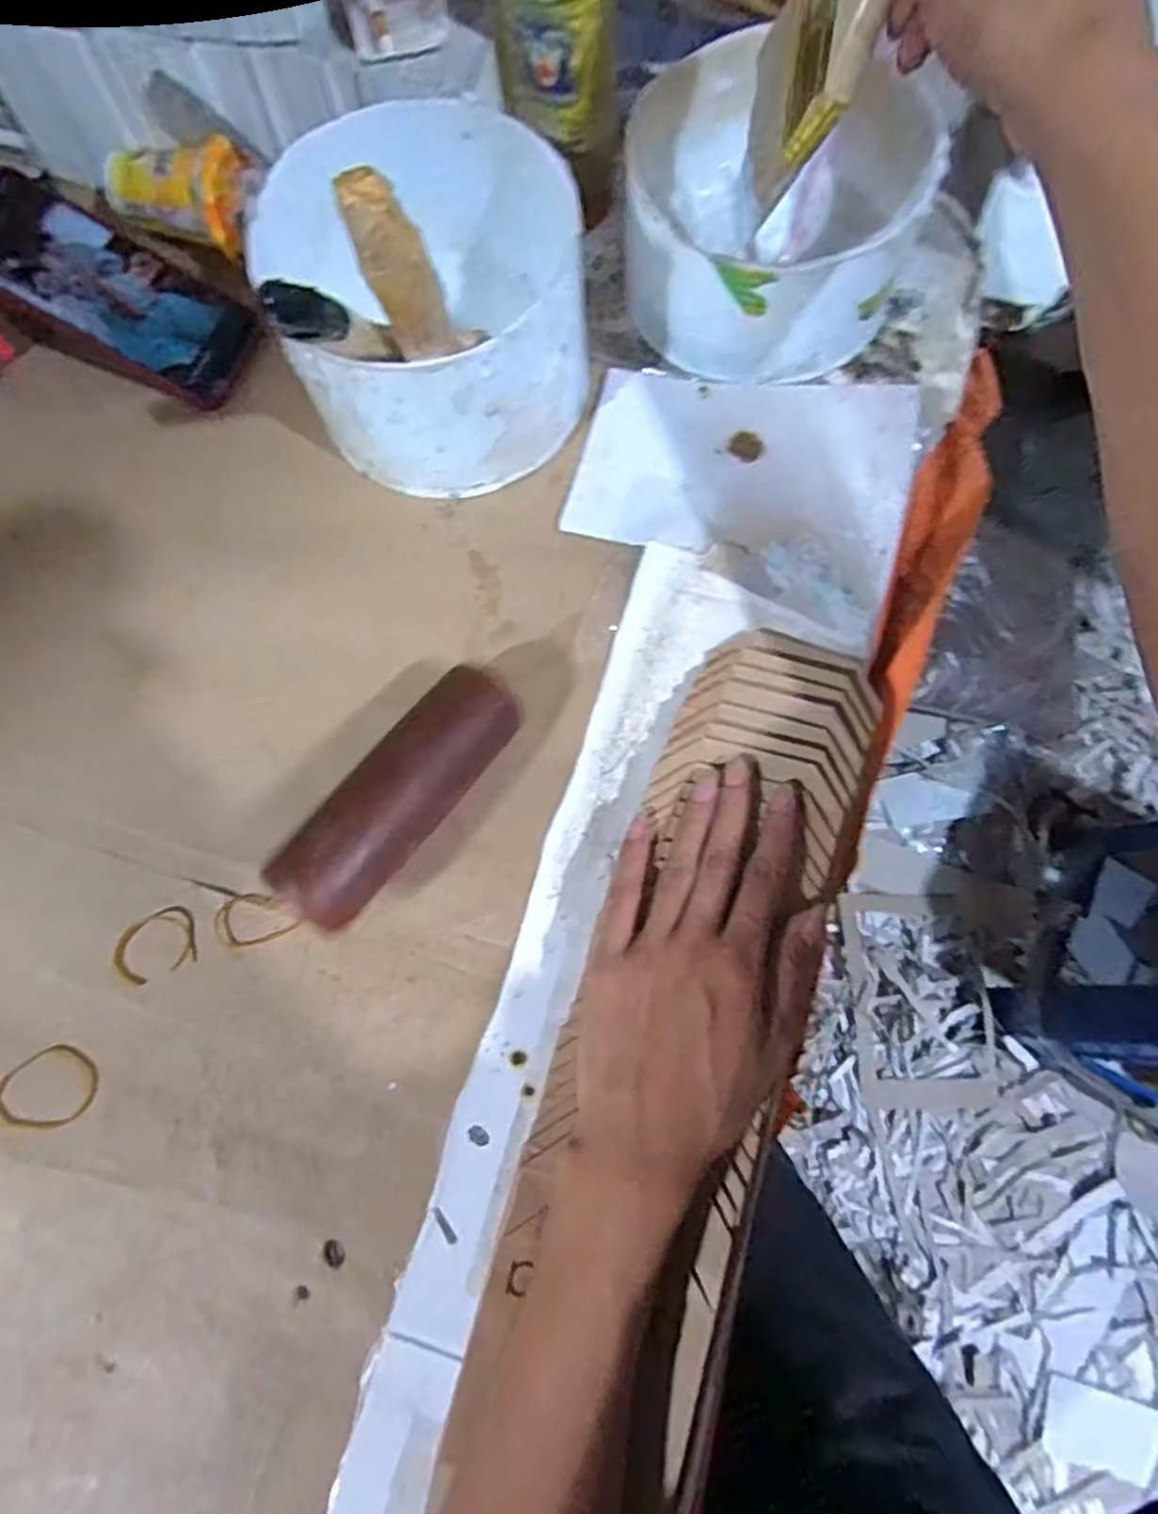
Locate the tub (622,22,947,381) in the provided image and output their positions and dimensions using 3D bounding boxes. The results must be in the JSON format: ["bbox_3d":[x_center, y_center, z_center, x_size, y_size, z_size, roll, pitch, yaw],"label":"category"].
[{"bbox_3d":[0.117,-0.330,0.444,0.172,0.087,0.173,4,74,1],"label":"tub"}]

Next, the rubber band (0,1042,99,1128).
[{"bbox_3d":[-0.258,0.161,0.351,0.044,0.006,0.037,-22,75,-6],"label":"rubber band"}]

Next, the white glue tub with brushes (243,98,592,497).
[{"bbox_3d":[-0.083,-0.269,0.379,0.163,0.187,0.185,-29,76,-8],"label":"white glue tub with brushes"}]

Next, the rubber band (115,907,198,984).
[{"bbox_3d":[-0.218,0.097,0.372,0.040,0.005,0.033,-22,75,-6],"label":"rubber band"}]

